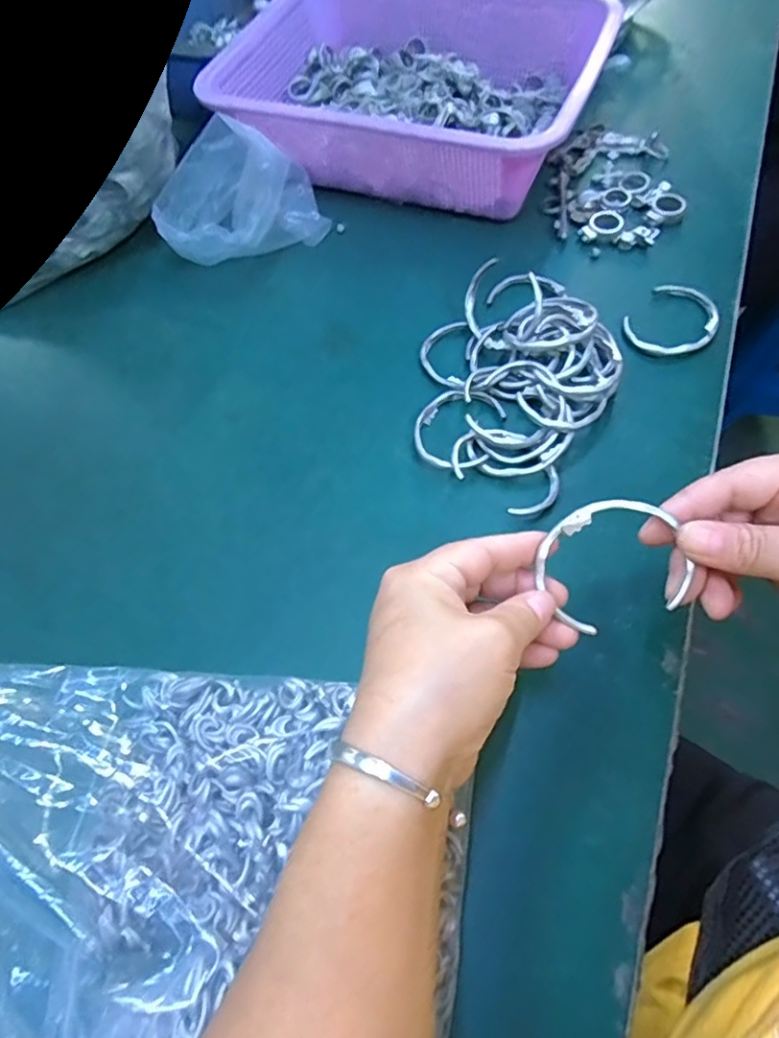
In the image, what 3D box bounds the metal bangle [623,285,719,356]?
[{"bbox_3d":[0.203,-0.141,0.406,0.055,0.008,0.068,40,72,19],"label":"metal bangle"}]

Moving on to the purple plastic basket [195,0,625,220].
[{"bbox_3d":[0.017,-0.375,0.496,0.295,0.076,0.236,15,64,12],"label":"purple plastic basket"}]

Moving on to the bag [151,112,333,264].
[{"bbox_3d":[-0.123,-0.259,0.453,0.127,0.080,0.080,-28,64,-10],"label":"bag"}]

